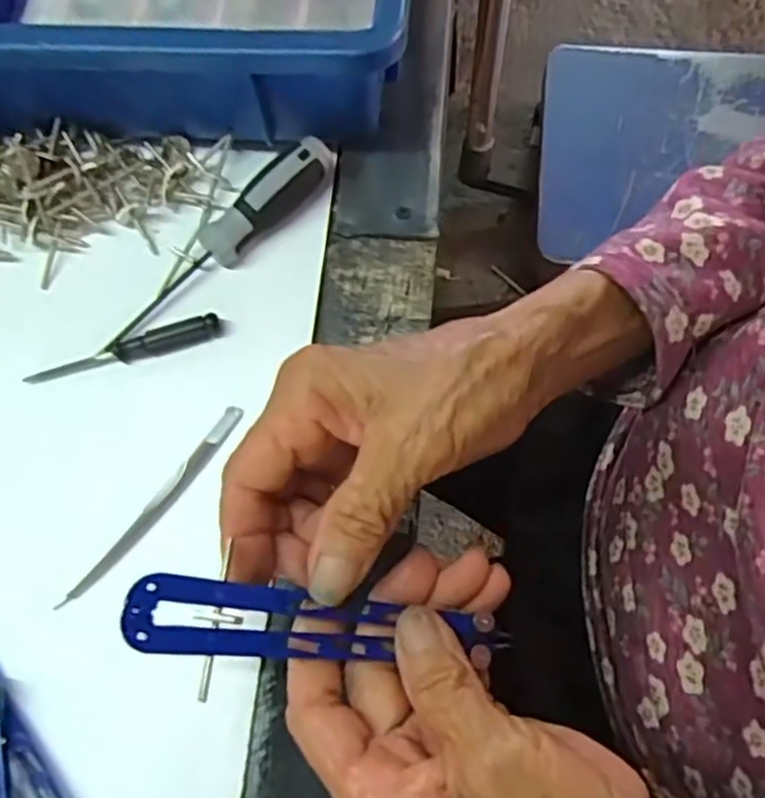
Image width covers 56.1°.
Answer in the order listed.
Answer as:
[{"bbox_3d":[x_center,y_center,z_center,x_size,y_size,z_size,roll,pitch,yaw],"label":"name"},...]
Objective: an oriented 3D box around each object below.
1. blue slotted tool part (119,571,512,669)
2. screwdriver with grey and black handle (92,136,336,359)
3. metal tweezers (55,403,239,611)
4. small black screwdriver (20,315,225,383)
[{"bbox_3d":[-0.016,0.071,0.226,0.123,0.008,0.021,11,65,-19],"label":"blue slotted tool part"},{"bbox_3d":[-0.078,-0.075,0.345,0.020,0.025,0.140,40,75,17],"label":"screwdriver with grey and black handle"},{"bbox_3d":[-0.098,0.044,0.306,0.010,0.011,0.105,37,74,16],"label":"metal tweezers"},{"bbox_3d":[-0.121,-0.022,0.334,0.090,0.010,0.012,-17,67,-4],"label":"small black screwdriver"}]

